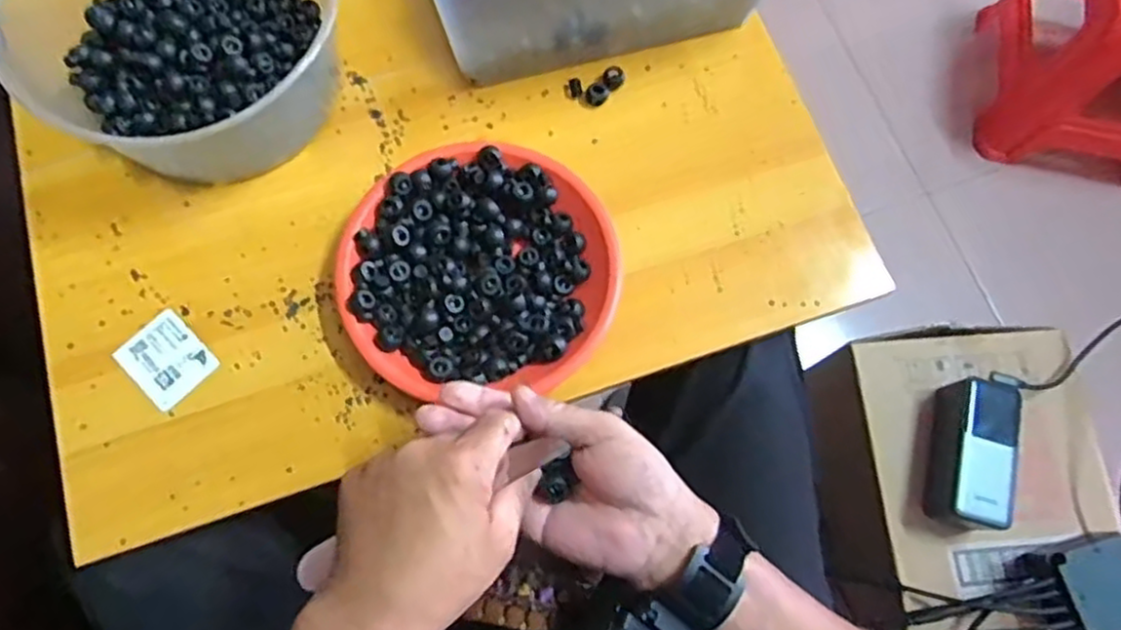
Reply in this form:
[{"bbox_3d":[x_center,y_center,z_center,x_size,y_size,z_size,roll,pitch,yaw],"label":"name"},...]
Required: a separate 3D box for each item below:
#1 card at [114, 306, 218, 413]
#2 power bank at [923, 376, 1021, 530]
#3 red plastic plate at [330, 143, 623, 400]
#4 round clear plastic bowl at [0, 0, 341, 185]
[{"bbox_3d":[-0.284,0.032,0.520,0.062,0.005,0.051,44,76,11],"label":"card"},{"bbox_3d":[0.390,0.129,0.681,0.058,0.064,0.136,14,72,2],"label":"power bank"},{"bbox_3d":[-0.059,-0.035,0.527,0.198,0.031,0.177,-4,72,-3],"label":"red plastic plate"},{"bbox_3d":[-0.290,-0.222,0.541,0.230,0.110,0.224,1,72,-2],"label":"round clear plastic bowl"}]

